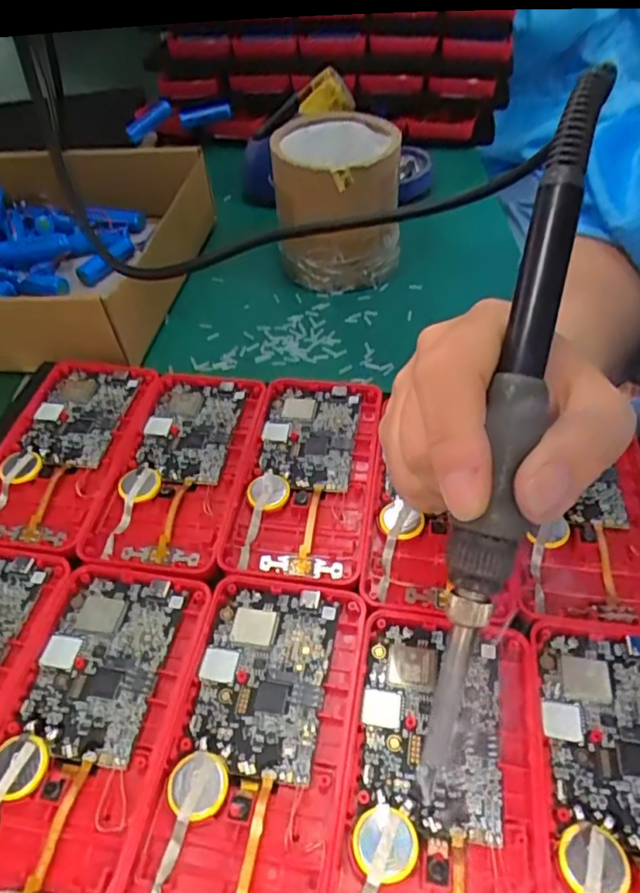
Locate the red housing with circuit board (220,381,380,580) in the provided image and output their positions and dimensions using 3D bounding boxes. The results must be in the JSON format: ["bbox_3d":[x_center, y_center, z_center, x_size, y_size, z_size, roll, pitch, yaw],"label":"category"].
[{"bbox_3d":[-0.006,0.012,0.284,0.061,0.012,0.119,5,50,6],"label":"red housing with circuit board"}]

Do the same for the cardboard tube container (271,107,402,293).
[{"bbox_3d":[0.010,-0.169,0.406,0.080,0.086,0.090,-6,48,-2],"label":"cardboard tube container"}]

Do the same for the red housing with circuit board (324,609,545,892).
[{"bbox_3d":[0.038,0.112,0.189,0.063,0.008,0.119,8,51,8],"label":"red housing with circuit board"}]

